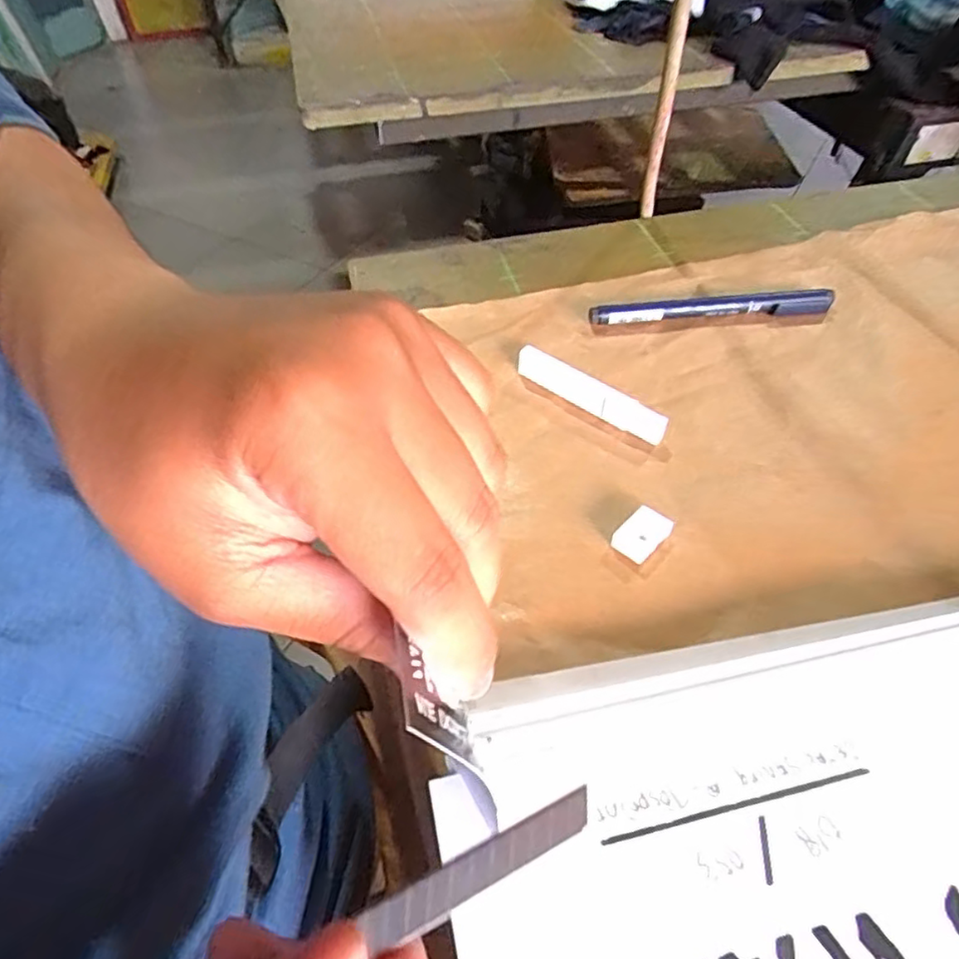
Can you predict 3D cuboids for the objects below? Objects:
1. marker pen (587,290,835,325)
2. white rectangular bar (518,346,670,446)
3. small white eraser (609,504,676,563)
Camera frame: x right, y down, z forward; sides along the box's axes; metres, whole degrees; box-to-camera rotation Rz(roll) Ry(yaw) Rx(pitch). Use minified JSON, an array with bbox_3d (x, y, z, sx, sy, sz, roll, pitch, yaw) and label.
[{"bbox_3d":[0.134,-0.099,0.366,0.141,0.013,0.011,-5,49,-2],"label":"marker pen"},{"bbox_3d":[0.054,-0.043,0.320,0.085,0.015,0.011,33,58,26],"label":"white rectangular bar"},{"bbox_3d":[0.067,0.023,0.264,0.025,0.009,0.015,-36,58,-26],"label":"small white eraser"}]

